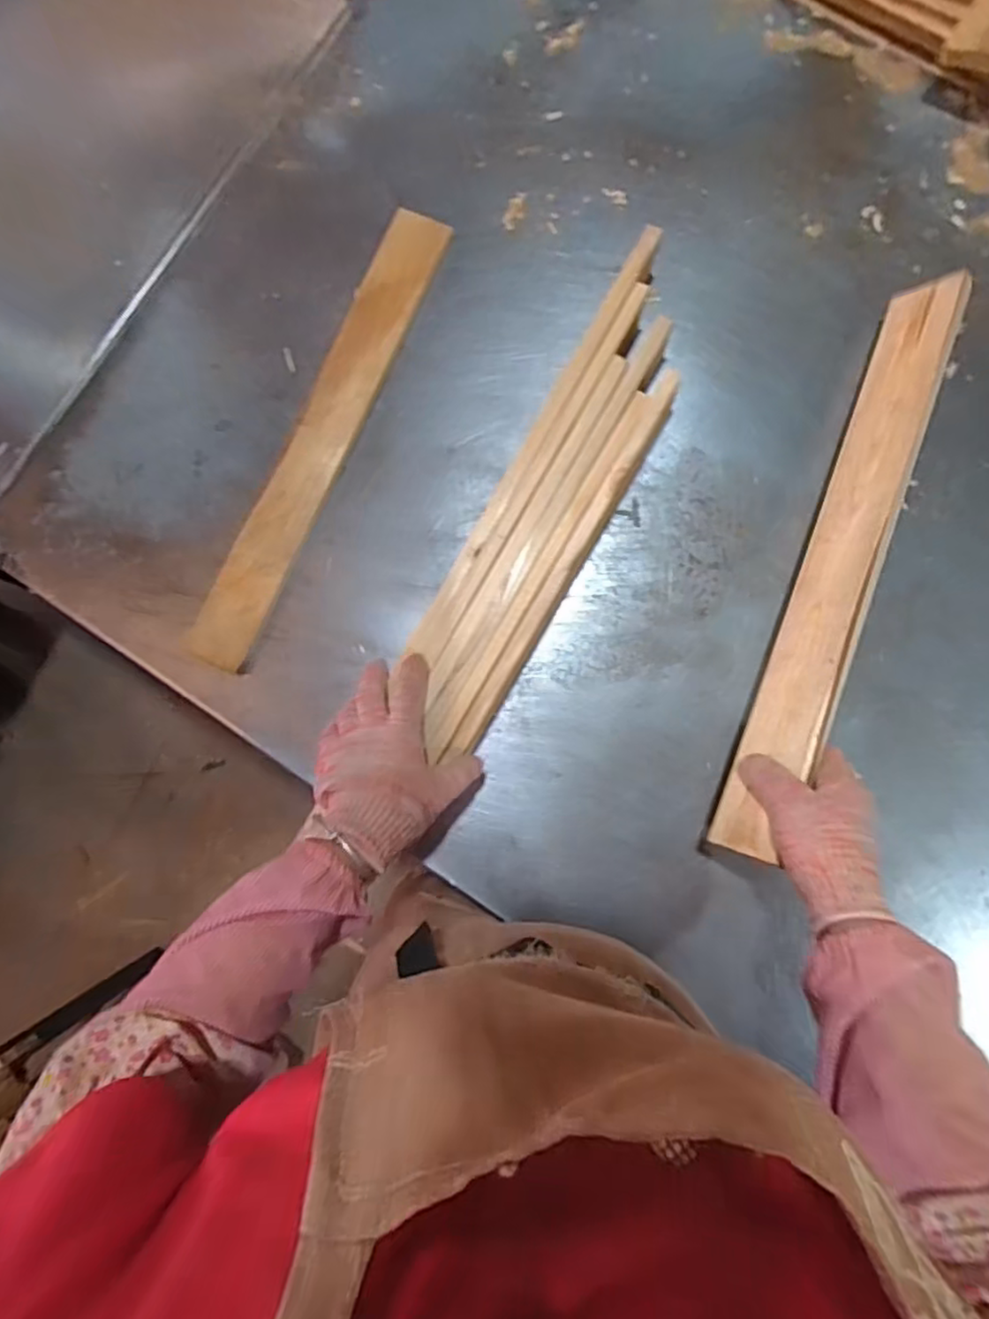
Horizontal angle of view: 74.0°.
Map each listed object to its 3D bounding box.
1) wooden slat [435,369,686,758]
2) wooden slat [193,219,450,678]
[{"bbox_3d":[0.065,-0.079,0.591,0.021,0.057,0.376,30,89,4],"label":"wooden slat"},{"bbox_3d":[-0.168,-0.209,0.632,0.057,0.017,0.467,27,91,-4],"label":"wooden slat"}]

